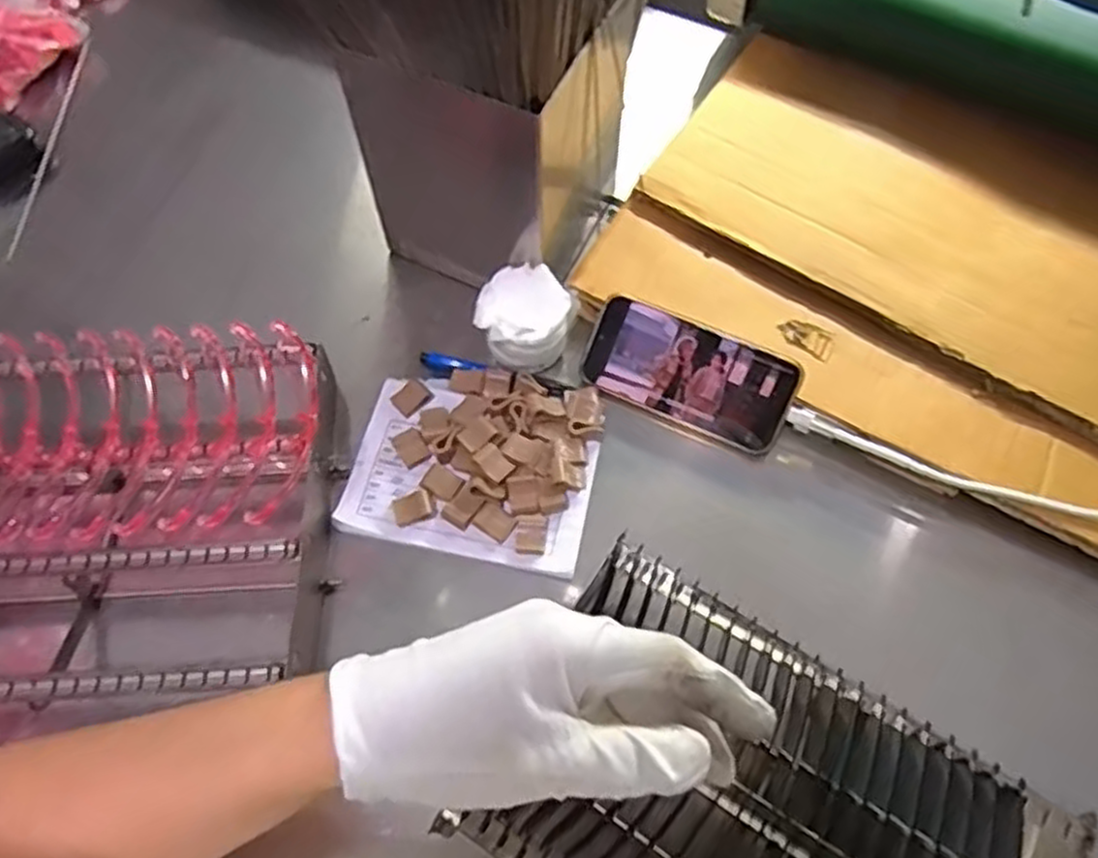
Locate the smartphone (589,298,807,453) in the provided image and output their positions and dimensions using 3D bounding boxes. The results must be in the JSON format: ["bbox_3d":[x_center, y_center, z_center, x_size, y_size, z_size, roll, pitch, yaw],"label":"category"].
[{"bbox_3d":[0.107,-0.042,0.593,0.154,0.009,0.075,24,105,10],"label":"smartphone"}]

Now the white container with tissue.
[{"bbox_3d":[-0.021,-0.083,0.607,0.068,0.057,0.066,0,64,0],"label":"white container with tissue"}]

